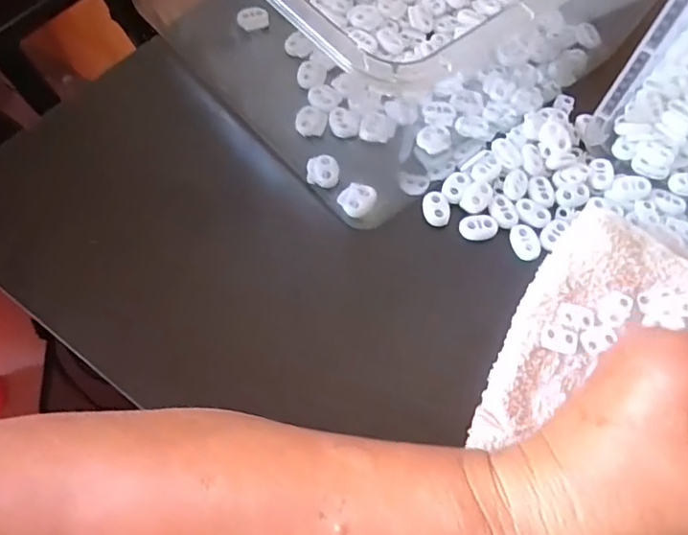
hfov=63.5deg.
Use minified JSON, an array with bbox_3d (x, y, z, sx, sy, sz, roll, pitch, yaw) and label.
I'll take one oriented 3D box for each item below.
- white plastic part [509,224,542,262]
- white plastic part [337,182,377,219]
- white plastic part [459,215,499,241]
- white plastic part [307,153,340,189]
[{"bbox_3d":[0.106,-0.015,0.326,0.016,0.004,0.022,-17,65,-12],"label":"white plastic part"},{"bbox_3d":[0.008,-0.041,0.333,0.019,0.004,0.023,35,65,14],"label":"white plastic part"},{"bbox_3d":[0.080,-0.024,0.328,0.022,0.004,0.015,-4,62,-6],"label":"white plastic part"},{"bbox_3d":[-0.013,-0.057,0.335,0.019,0.009,0.020,2,62,-3],"label":"white plastic part"}]

